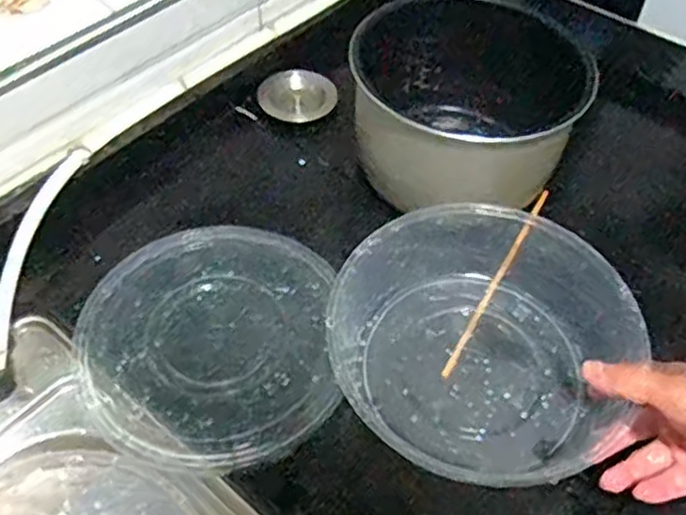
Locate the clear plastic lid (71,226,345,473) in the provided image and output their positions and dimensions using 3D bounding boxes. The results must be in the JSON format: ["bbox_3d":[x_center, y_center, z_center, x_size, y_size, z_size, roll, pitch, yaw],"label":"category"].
[{"bbox_3d":[-0.114,0.063,0.602,0.207,0.010,0.219,1,50,-1],"label":"clear plastic lid"}]

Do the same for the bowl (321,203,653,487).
[{"bbox_3d":[0.103,0.069,0.559,0.216,0.080,0.219,1,50,-1],"label":"bowl"}]

